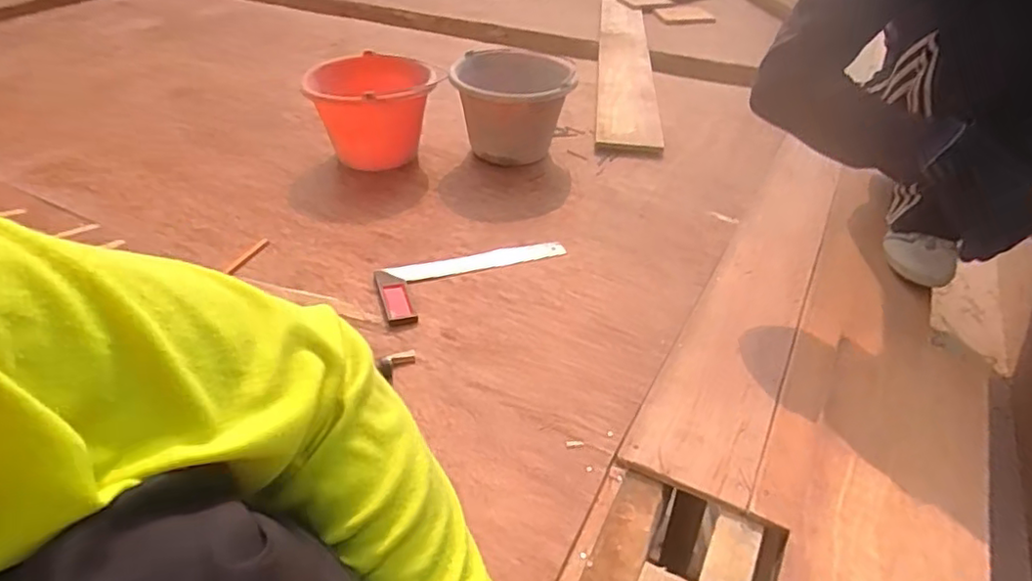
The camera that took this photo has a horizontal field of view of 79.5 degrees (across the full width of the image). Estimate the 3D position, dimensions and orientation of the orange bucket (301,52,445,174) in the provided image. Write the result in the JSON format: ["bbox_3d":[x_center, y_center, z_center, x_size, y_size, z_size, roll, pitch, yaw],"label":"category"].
[{"bbox_3d":[-0.266,-0.338,1.209,0.242,0.170,0.237,-3,38,-5],"label":"orange bucket"}]

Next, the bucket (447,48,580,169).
[{"bbox_3d":[-0.008,-0.350,1.228,0.215,0.173,0.222,2,38,2],"label":"bucket"}]

